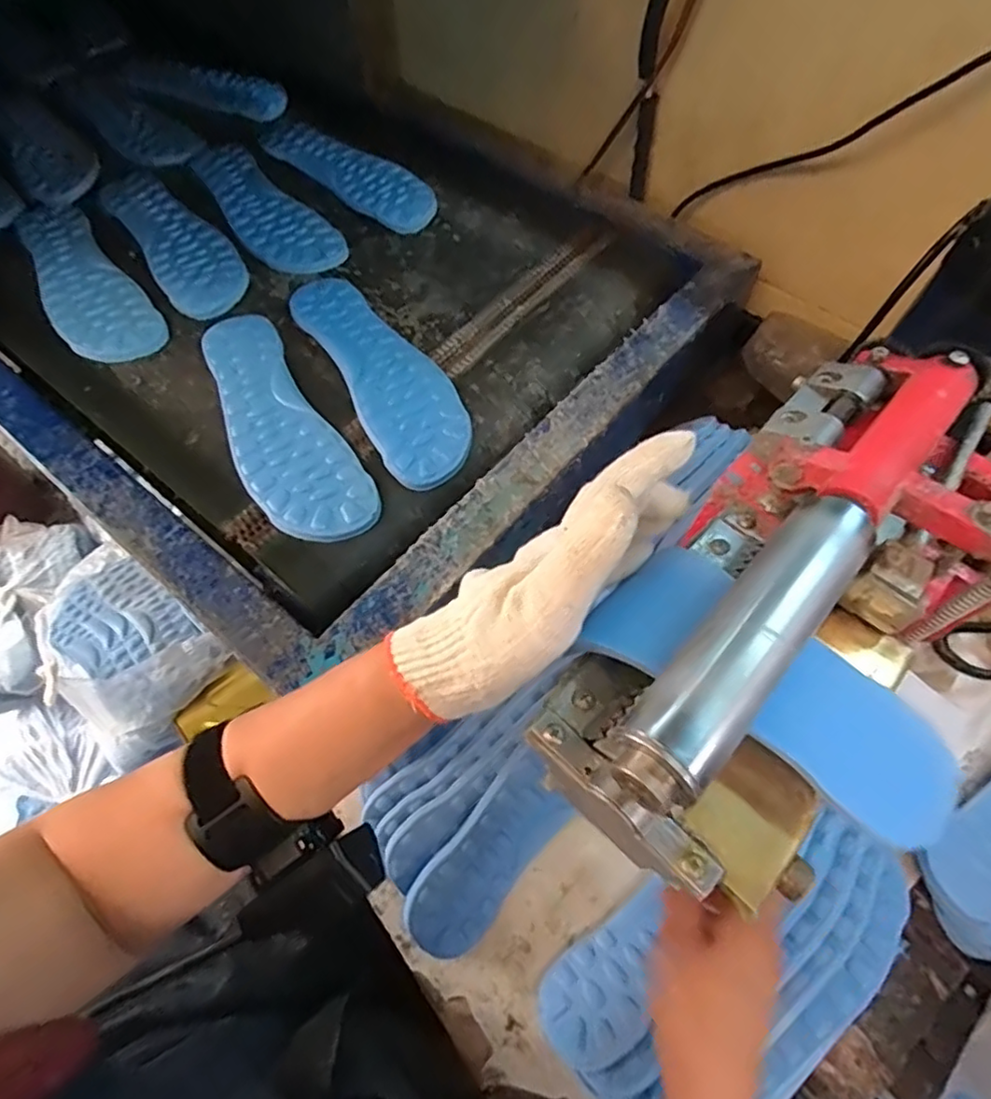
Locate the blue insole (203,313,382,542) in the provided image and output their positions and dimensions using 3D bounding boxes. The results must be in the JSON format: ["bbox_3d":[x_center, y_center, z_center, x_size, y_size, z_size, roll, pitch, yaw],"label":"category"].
[{"bbox_3d":[-0.184,-0.109,0.501,0.080,0.014,0.258,-28,65,-15],"label":"blue insole"}]

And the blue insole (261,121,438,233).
[{"bbox_3d":[-0.171,-0.437,0.695,0.264,0.013,0.086,39,67,19],"label":"blue insole"}]

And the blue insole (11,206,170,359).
[{"bbox_3d":[-0.405,-0.264,0.590,0.079,0.020,0.250,-35,67,-18],"label":"blue insole"}]

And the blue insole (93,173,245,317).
[{"bbox_3d":[-0.330,-0.321,0.624,0.080,0.009,0.253,-33,66,-17],"label":"blue insole"}]

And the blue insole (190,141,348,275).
[{"bbox_3d":[-0.261,-0.380,0.657,0.084,0.013,0.267,-34,66,-18],"label":"blue insole"}]

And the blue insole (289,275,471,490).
[{"bbox_3d":[-0.103,-0.161,0.534,0.080,0.015,0.256,-27,64,-14],"label":"blue insole"}]

